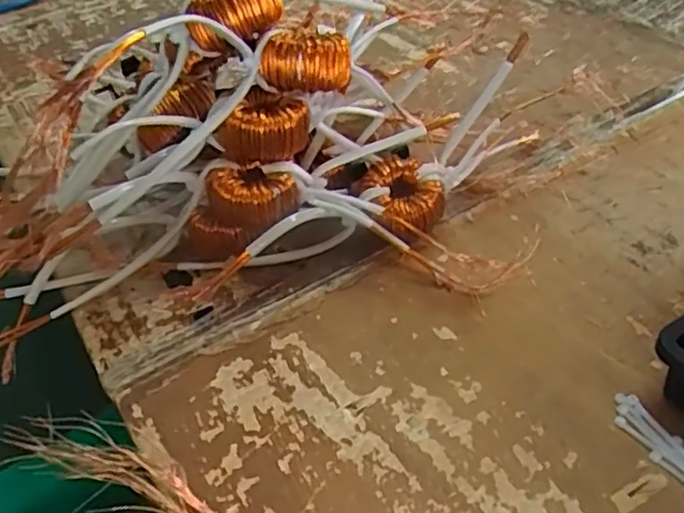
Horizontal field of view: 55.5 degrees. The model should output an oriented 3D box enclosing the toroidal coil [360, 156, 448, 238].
[{"bbox_3d":[0.058,-0.048,0.608,0.072,0.060,0.069,-3,43,3],"label":"toroidal coil"}]

